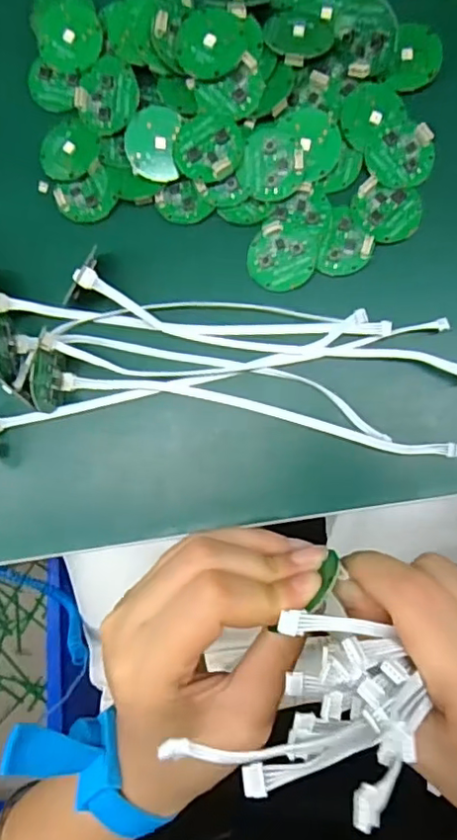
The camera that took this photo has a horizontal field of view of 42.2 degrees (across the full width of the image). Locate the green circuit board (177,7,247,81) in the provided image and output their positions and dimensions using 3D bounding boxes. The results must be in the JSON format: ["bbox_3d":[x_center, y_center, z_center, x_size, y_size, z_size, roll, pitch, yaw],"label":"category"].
[{"bbox_3d":[-0.008,-0.189,0.298,0.034,0.009,0.035,-3,86,6],"label":"green circuit board"}]

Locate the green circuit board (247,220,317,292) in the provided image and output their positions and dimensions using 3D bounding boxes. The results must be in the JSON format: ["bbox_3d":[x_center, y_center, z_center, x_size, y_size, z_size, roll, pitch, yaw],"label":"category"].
[{"bbox_3d":[0.027,-0.084,0.304,0.034,0.004,0.035,8,87,6],"label":"green circuit board"}]

